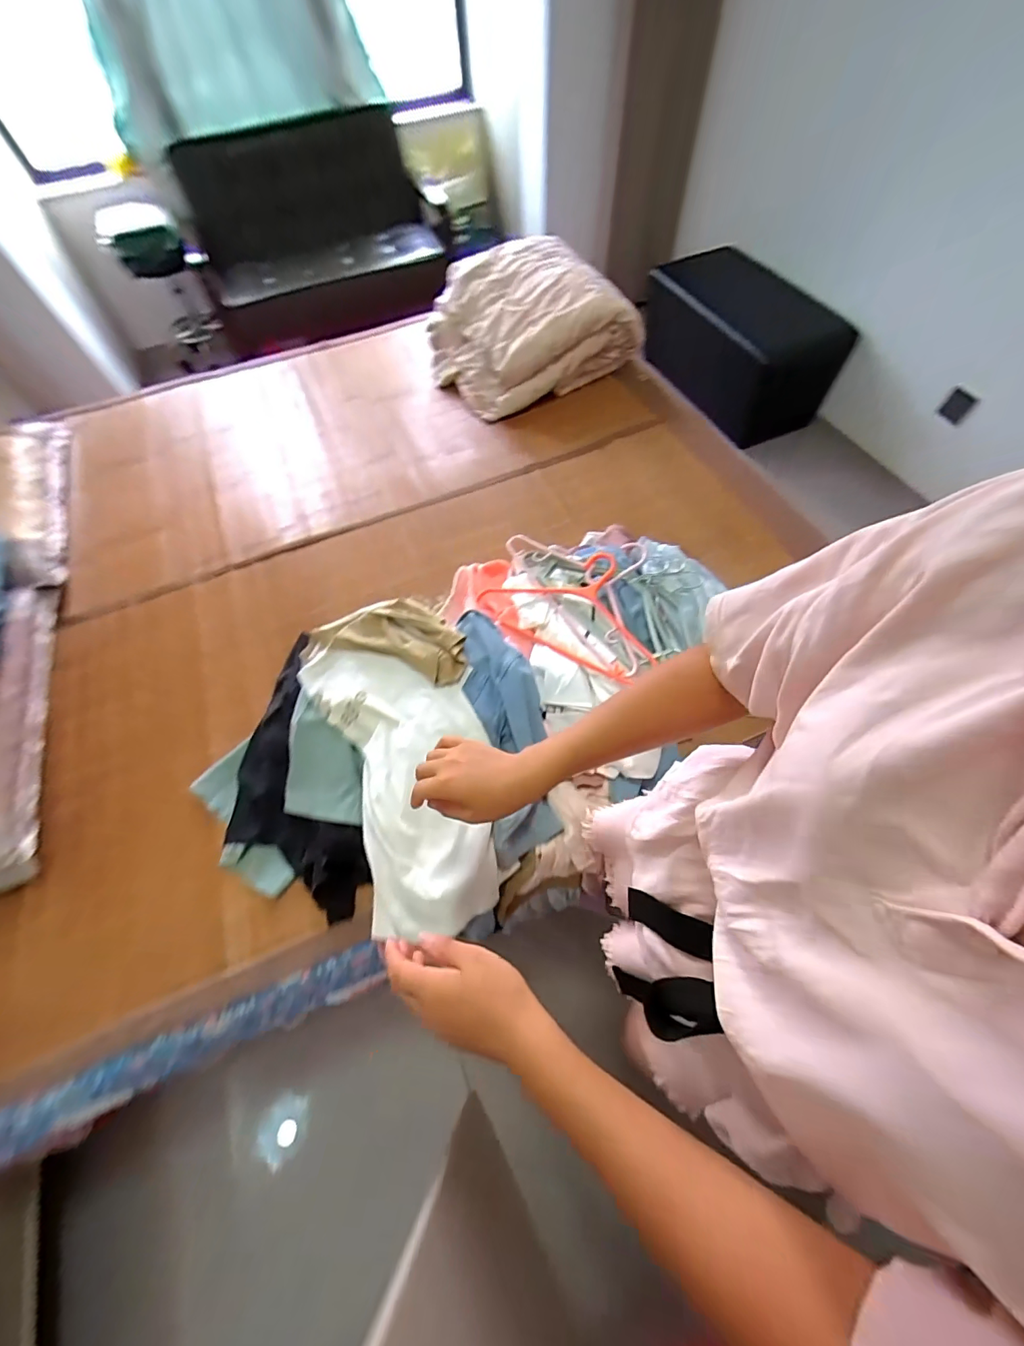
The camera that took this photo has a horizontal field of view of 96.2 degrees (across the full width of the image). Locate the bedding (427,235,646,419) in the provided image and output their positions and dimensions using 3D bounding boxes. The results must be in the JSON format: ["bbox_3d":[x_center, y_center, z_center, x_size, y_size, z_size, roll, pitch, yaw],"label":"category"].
[{"bbox_3d":[0.014,-1.028,1.321,0.516,0.194,0.463,-25,64,-10],"label":"bedding"}]

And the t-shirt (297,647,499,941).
[{"bbox_3d":[-0.179,0.143,0.763,0.261,0.097,0.514,-21,68,-11],"label":"t-shirt"}]

